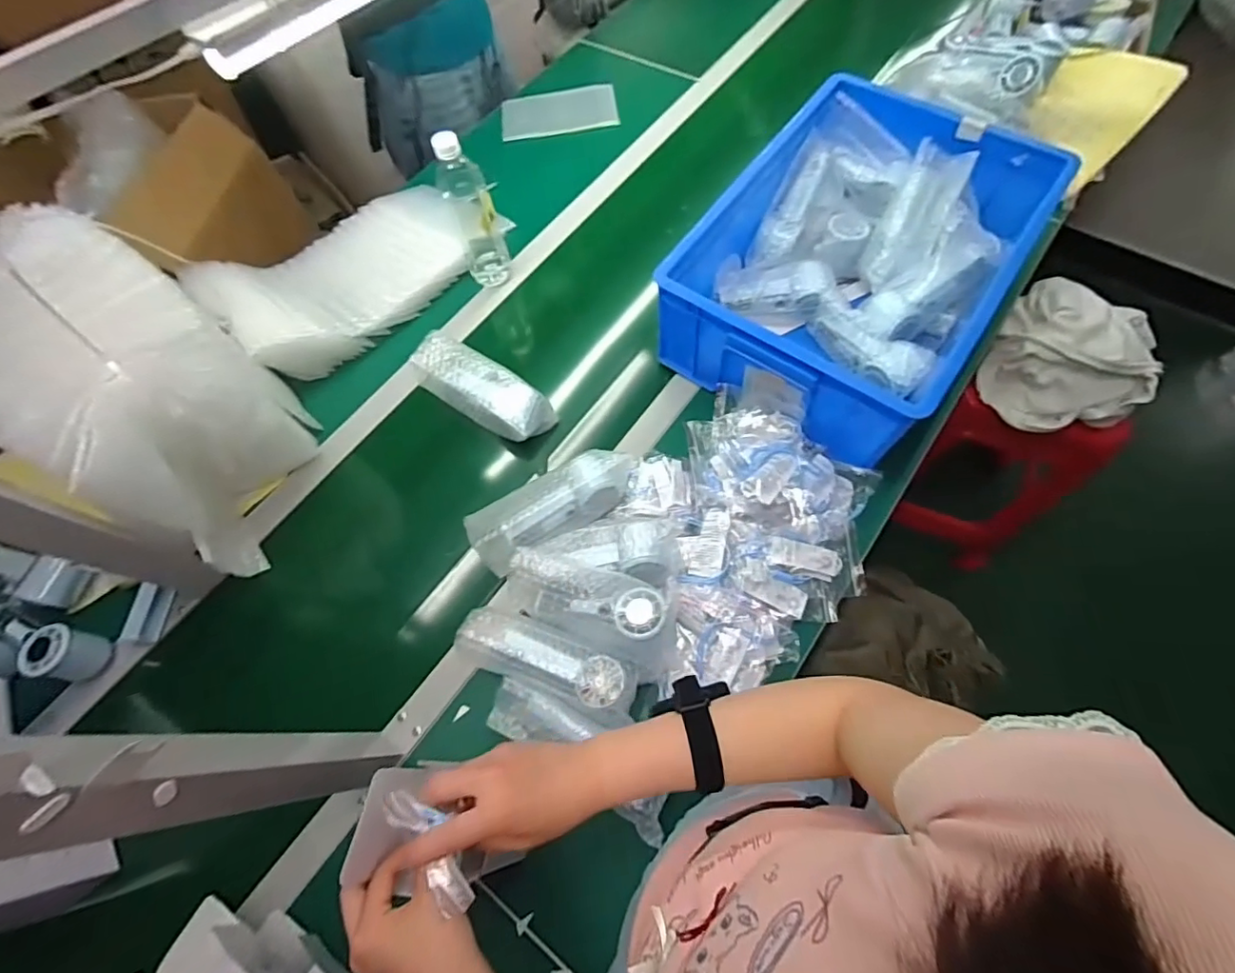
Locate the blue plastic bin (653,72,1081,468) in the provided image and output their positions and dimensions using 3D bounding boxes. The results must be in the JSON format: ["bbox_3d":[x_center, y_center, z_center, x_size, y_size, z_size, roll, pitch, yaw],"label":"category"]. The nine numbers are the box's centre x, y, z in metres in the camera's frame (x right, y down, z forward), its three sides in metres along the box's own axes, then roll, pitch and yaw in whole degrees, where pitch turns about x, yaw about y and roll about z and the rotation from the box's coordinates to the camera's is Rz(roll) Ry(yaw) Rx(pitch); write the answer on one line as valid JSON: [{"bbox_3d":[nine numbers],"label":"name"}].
[{"bbox_3d":[0.316,-0.300,0.736,0.341,0.155,0.461,32,72,16],"label":"blue plastic bin"}]

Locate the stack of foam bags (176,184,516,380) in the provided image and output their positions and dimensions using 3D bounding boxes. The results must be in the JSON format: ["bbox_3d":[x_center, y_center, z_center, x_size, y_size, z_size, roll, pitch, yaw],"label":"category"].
[{"bbox_3d":[-0.415,-0.346,0.836,0.373,0.111,0.224,-43,71,-14],"label":"stack of foam bags"}]

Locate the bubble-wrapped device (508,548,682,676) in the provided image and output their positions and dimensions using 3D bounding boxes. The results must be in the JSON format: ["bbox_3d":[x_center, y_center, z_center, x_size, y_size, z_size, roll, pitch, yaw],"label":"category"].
[{"bbox_3d":[-0.026,0.135,0.604,0.203,0.059,0.088,14,68,9],"label":"bubble-wrapped device"}]

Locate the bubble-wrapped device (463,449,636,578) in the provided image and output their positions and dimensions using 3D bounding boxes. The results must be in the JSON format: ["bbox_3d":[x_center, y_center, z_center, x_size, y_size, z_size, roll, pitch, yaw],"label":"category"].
[{"bbox_3d":[-0.079,0.017,0.662,0.206,0.055,0.083,-29,68,-9],"label":"bubble-wrapped device"}]

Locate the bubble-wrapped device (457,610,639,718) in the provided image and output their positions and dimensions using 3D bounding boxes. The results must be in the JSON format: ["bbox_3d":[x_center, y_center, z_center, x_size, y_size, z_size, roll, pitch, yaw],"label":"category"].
[{"bbox_3d":[-0.073,0.184,0.577,0.190,0.058,0.064,19,69,11],"label":"bubble-wrapped device"}]

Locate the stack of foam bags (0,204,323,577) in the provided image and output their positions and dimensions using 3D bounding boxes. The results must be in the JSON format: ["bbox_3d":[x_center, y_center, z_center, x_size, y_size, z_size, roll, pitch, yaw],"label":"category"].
[{"bbox_3d":[-0.572,-0.122,0.654,0.397,0.259,0.219,33,72,16],"label":"stack of foam bags"}]

